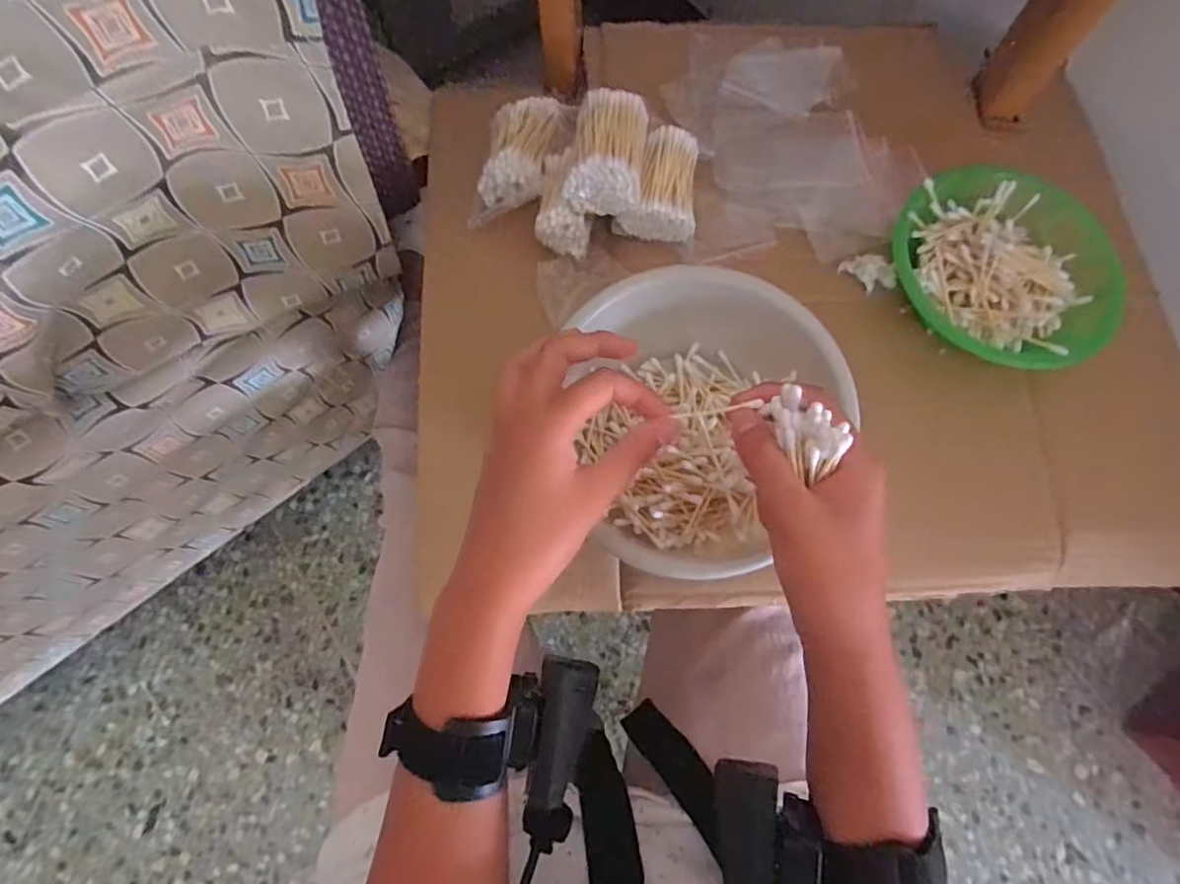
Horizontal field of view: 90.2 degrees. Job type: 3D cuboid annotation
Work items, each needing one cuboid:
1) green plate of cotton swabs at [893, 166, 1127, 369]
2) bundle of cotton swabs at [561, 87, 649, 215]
[{"bbox_3d":[0.299,-0.125,0.425,0.142,0.042,0.163,-39,77,-10],"label":"green plate of cotton swabs"},{"bbox_3d":[0.012,-0.208,0.420,0.053,0.037,0.079,6,73,2],"label":"bundle of cotton swabs"}]

